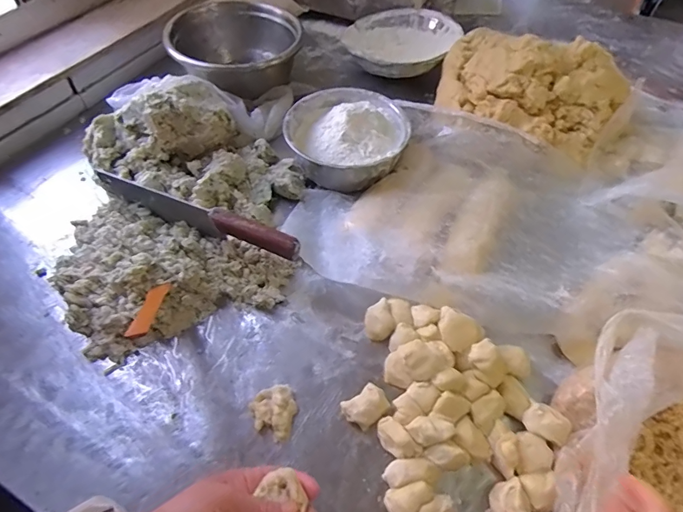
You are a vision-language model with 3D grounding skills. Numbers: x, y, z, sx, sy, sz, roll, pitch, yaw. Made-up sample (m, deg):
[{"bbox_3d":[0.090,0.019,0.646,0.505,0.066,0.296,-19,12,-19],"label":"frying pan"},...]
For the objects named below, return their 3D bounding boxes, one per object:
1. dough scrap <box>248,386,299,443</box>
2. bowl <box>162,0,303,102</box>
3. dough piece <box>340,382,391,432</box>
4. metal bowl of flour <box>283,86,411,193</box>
[{"bbox_3d":[-0.075,0.179,0.474,0.048,0.014,0.056,-15,56,-11],"label":"dough scrap"},{"bbox_3d":[-0.202,-0.388,0.805,0.232,0.106,0.209,-15,56,-11],"label":"bowl"},{"bbox_3d":[0.027,0.171,0.475,0.048,0.021,0.036,-27,59,-19],"label":"dough piece"},{"bbox_3d":[0.008,-0.192,0.672,0.182,0.065,0.177,0,54,-1],"label":"metal bowl of flour"}]

